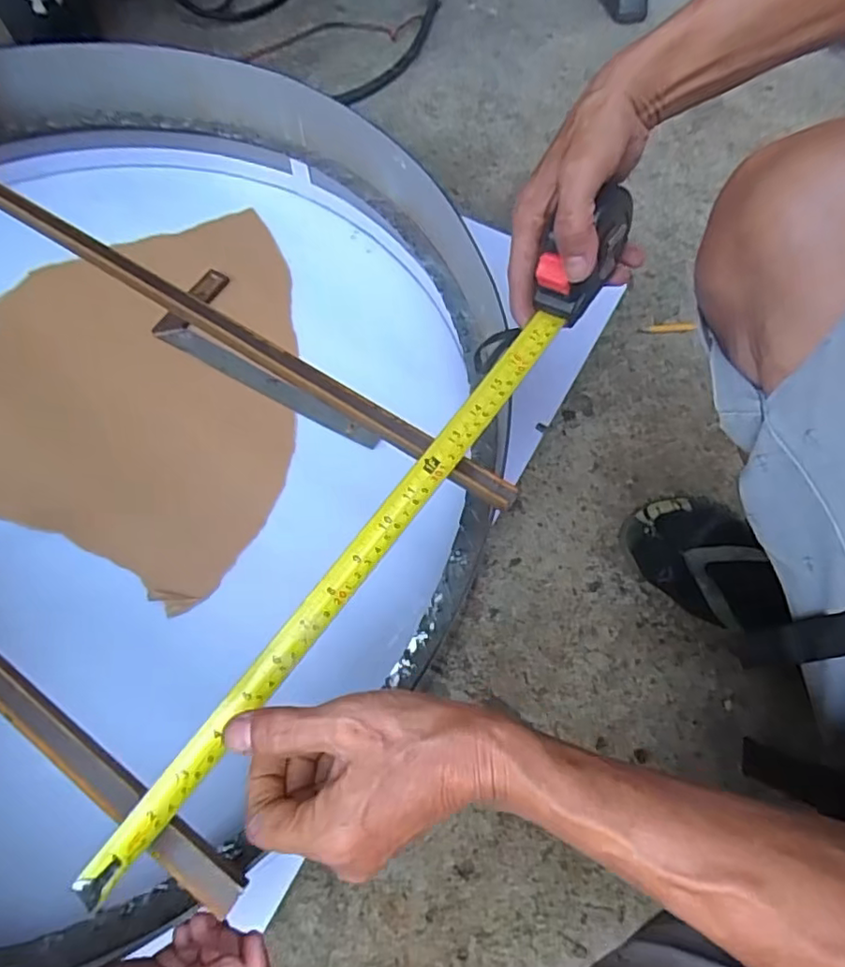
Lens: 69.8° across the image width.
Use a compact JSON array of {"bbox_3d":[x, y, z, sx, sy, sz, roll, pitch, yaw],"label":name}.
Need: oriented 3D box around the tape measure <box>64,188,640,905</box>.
[{"bbox_3d":[-0.019,0.014,0.369,0.030,0.065,0.507,35,76,15],"label":"tape measure"}]

